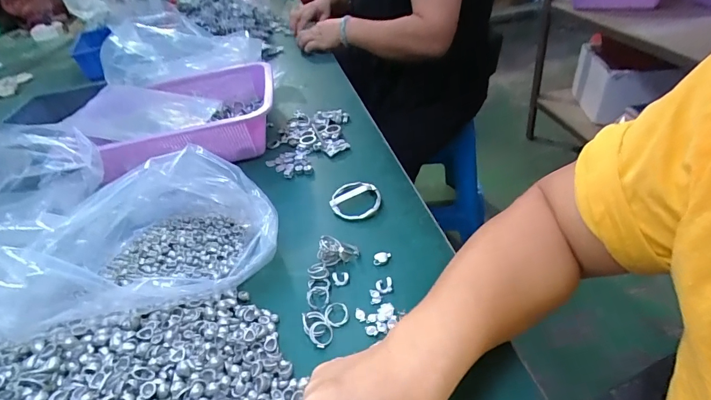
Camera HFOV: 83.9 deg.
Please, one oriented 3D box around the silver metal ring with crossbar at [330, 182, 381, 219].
[{"bbox_3d":[0.000,-0.001,0.469,0.055,0.014,0.064,-26,42,-22],"label":"silver metal ring with crossbar"}]

